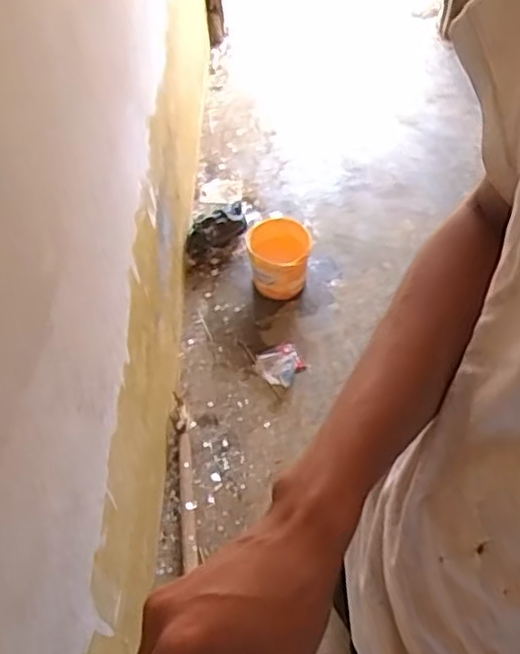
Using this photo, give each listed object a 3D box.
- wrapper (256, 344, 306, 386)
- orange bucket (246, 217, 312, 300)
[{"bbox_3d":[0.052,0.093,1.663,0.106,0.033,0.091,-29,60,-14],"label":"wrapper"},{"bbox_3d":[0.052,-0.180,1.730,0.152,0.212,0.126,2,58,5],"label":"orange bucket"}]

